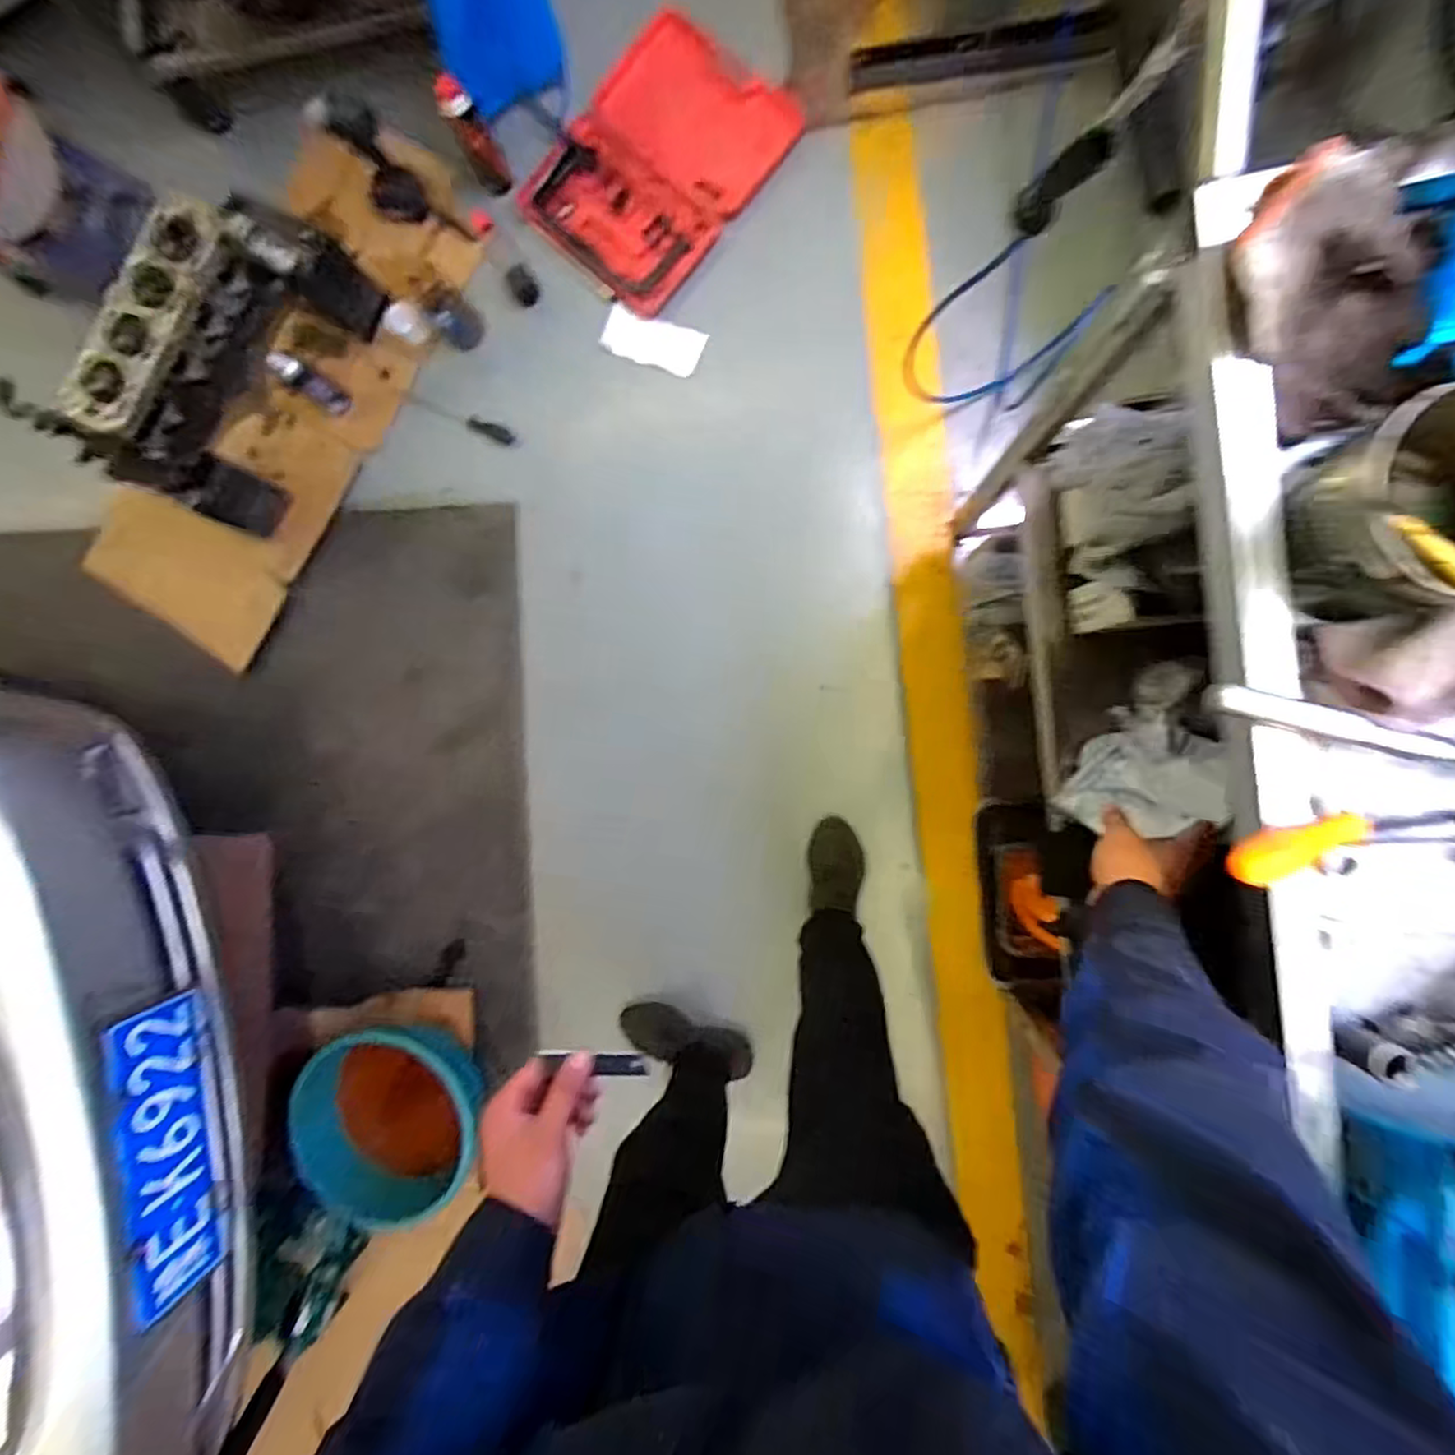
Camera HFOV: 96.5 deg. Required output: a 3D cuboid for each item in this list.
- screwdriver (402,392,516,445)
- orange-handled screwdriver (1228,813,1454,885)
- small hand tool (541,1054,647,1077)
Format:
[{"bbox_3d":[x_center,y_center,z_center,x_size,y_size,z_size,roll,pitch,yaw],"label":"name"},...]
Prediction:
[{"bbox_3d":[-0.601,-0.699,1.456,0.259,0.034,0.033,26,94,8],"label":"screwdriver"},{"bbox_3d":[0.461,0.072,0.445,0.266,0.036,0.035,-5,90,-8],"label":"orange-handled screwdriver"},{"bbox_3d":[-0.109,0.276,0.533,0.087,0.014,0.015,12,93,-14],"label":"small hand tool"}]

